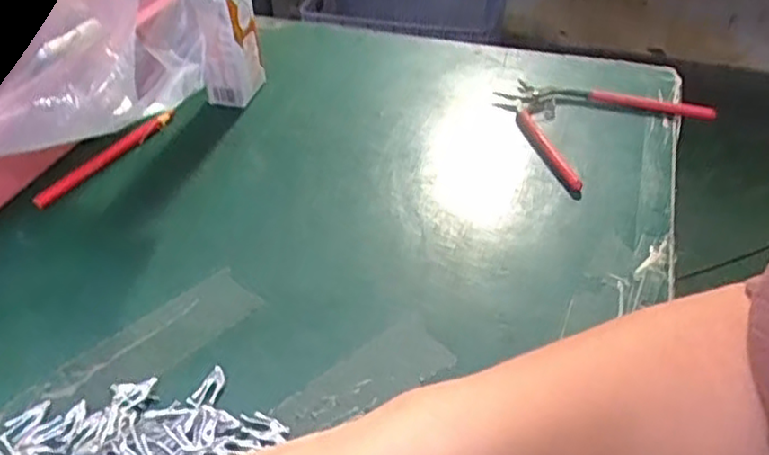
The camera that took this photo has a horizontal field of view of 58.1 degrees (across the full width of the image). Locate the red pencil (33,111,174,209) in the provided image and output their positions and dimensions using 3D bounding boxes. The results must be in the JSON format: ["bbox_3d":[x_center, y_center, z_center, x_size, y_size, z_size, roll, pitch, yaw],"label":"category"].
[{"bbox_3d":[-0.215,-0.057,0.539,0.009,0.012,0.132,21,46,25],"label":"red pencil"}]

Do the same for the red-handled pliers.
[{"bbox_3d":[0.169,-0.098,0.586,0.171,0.018,0.141,-26,46,-24],"label":"red-handled pliers"}]

